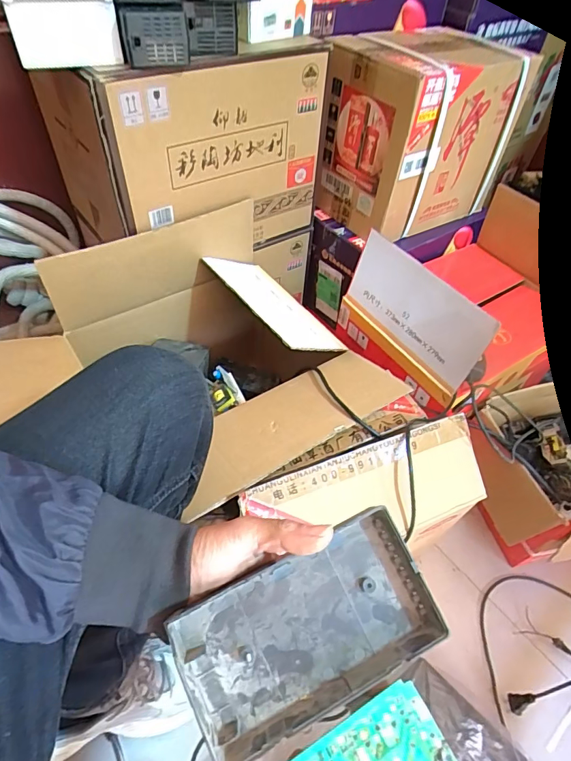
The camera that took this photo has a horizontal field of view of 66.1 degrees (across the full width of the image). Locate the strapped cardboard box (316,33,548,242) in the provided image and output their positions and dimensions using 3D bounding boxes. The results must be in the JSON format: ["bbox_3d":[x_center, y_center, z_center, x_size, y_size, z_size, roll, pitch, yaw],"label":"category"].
[{"bbox_3d":[0.244,-0.479,0.860,0.339,0.286,0.219,-24,56,-23],"label":"strapped cardboard box"}]

